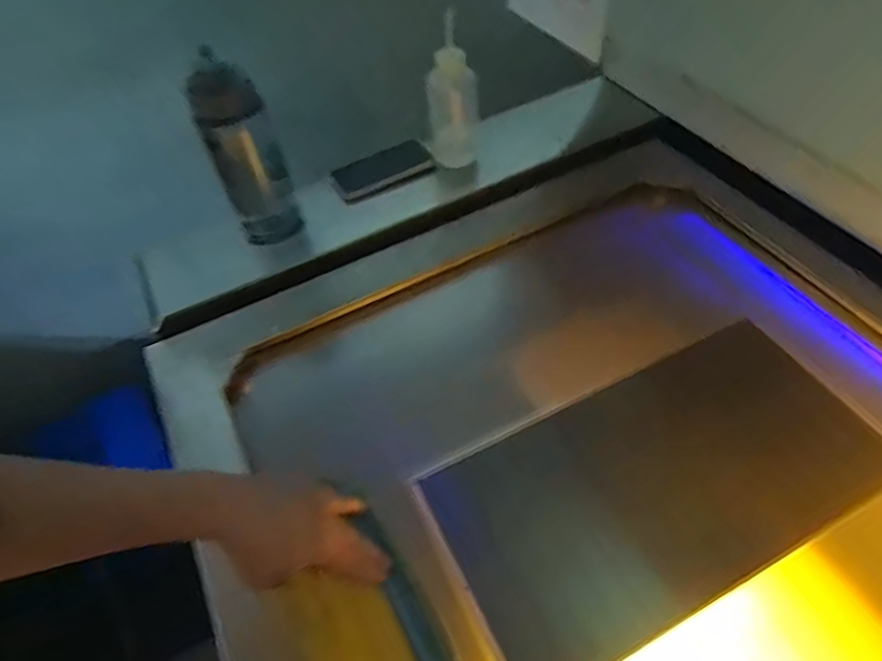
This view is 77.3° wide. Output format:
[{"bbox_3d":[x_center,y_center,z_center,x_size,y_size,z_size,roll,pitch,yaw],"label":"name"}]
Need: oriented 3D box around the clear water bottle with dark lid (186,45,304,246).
[{"bbox_3d":[-0.264,-0.237,0.750,0.088,0.253,0.081,-21,53,-12],"label":"clear water bottle with dark lid"}]

